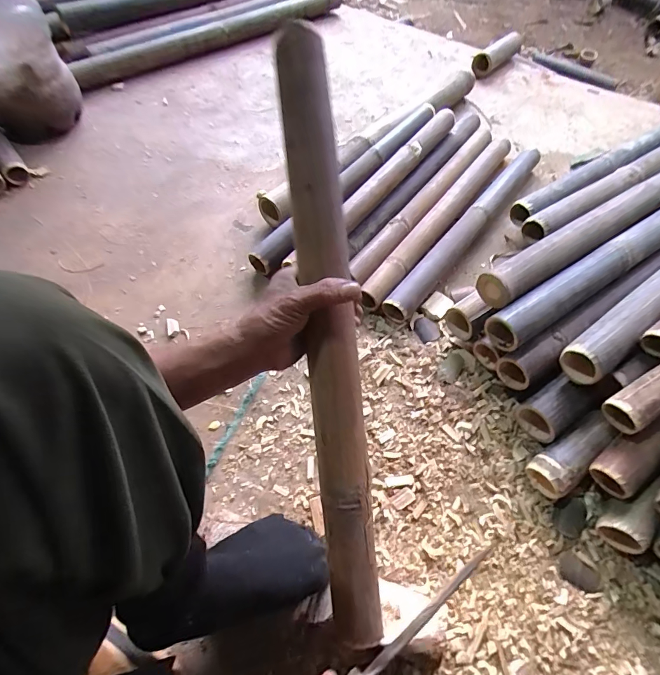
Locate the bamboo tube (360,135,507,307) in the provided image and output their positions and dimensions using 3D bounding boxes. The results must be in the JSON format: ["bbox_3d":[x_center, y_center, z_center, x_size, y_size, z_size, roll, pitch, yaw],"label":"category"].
[{"bbox_3d":[0.271,-0.291,0.916,0.060,0.055,0.645,32,63,20],"label":"bamboo tube"}]

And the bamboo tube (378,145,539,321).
[{"bbox_3d":[0.322,-0.256,0.893,0.060,0.056,0.634,34,63,20],"label":"bamboo tube"}]

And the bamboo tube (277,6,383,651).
[{"bbox_3d":[0.002,0.017,0.410,0.054,0.053,0.643,-6,95,-4],"label":"bamboo tube"}]

